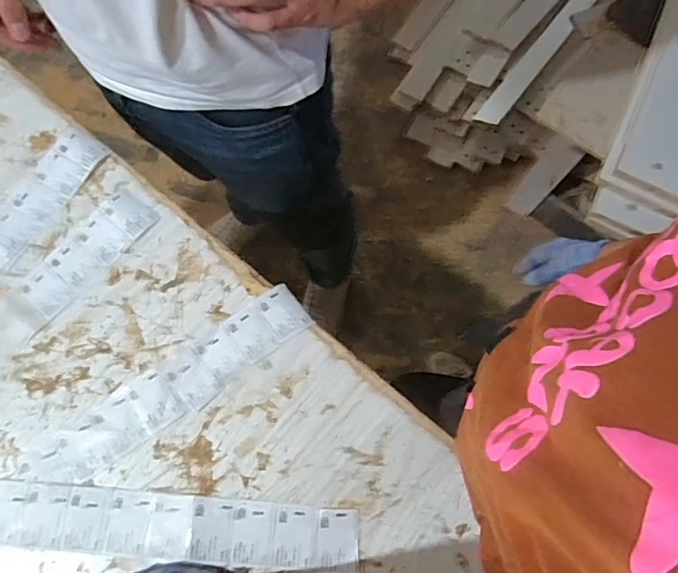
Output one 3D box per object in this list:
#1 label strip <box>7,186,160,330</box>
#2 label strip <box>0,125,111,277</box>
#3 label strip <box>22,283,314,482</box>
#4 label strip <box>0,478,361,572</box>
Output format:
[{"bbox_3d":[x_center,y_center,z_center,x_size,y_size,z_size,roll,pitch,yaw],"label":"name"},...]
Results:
[{"bbox_3d":[-0.294,-0.036,0.587,0.063,0.004,0.181,39,76,11],"label":"label strip"},{"bbox_3d":[-0.380,-0.066,0.588,0.060,0.005,0.281,32,76,8],"label":"label strip"},{"bbox_3d":[-0.177,0.107,0.549,0.318,0.004,0.061,-34,76,-11],"label":"label strip"},{"bbox_3d":[-0.167,0.241,0.512,0.371,0.005,0.060,6,72,0],"label":"label strip"}]

